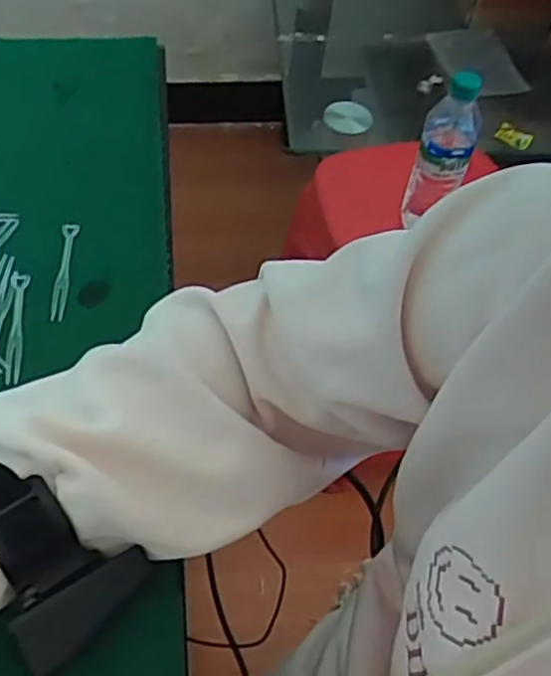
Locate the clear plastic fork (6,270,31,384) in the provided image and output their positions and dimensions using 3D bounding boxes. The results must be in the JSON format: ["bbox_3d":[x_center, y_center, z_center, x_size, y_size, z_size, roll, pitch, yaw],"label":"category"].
[{"bbox_3d":[-0.169,-0.008,0.469,0.011,0.012,0.082,-4,54,-8],"label":"clear plastic fork"}]

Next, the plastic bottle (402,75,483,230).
[{"bbox_3d":[0.209,-0.227,0.894,0.061,0.209,0.056,12,54,4],"label":"plastic bottle"}]

